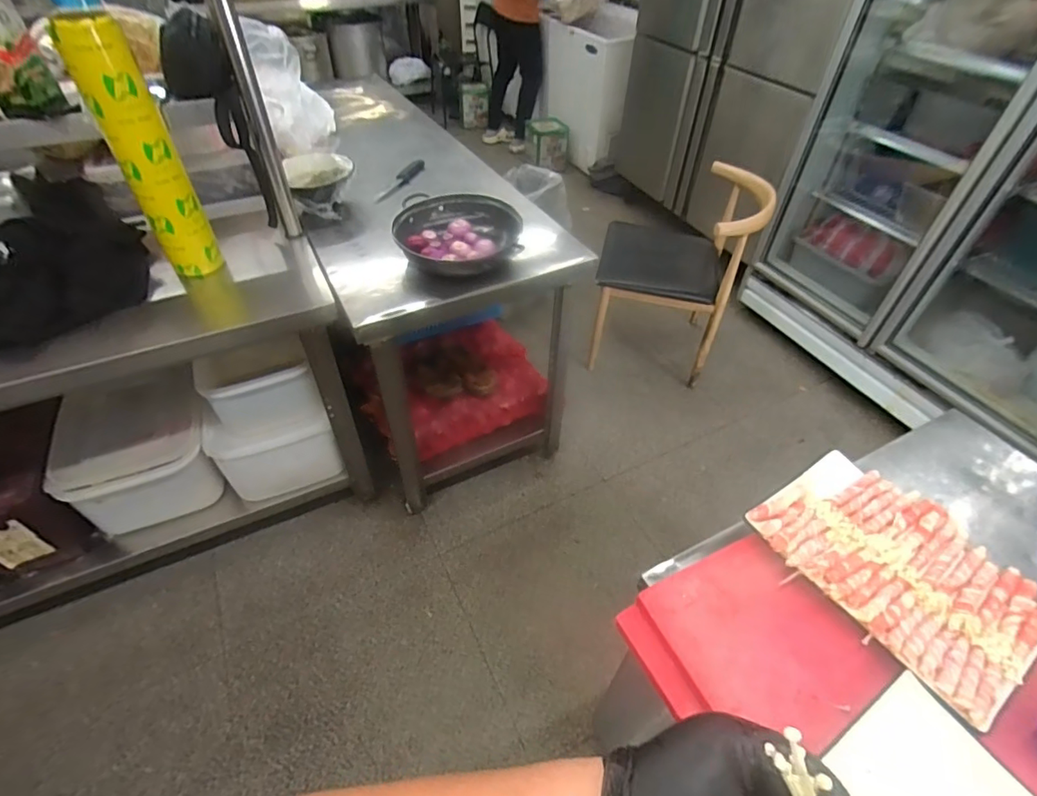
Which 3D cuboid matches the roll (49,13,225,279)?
[{"bbox_3d":[-0.700,-0.449,0.966,0.108,0.447,0.091,-27,52,-25],"label":"roll"}]

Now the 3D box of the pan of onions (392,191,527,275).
[{"bbox_3d":[-0.142,-0.386,1.183,0.288,0.074,0.276,-5,46,-7],"label":"pan of onions"}]

